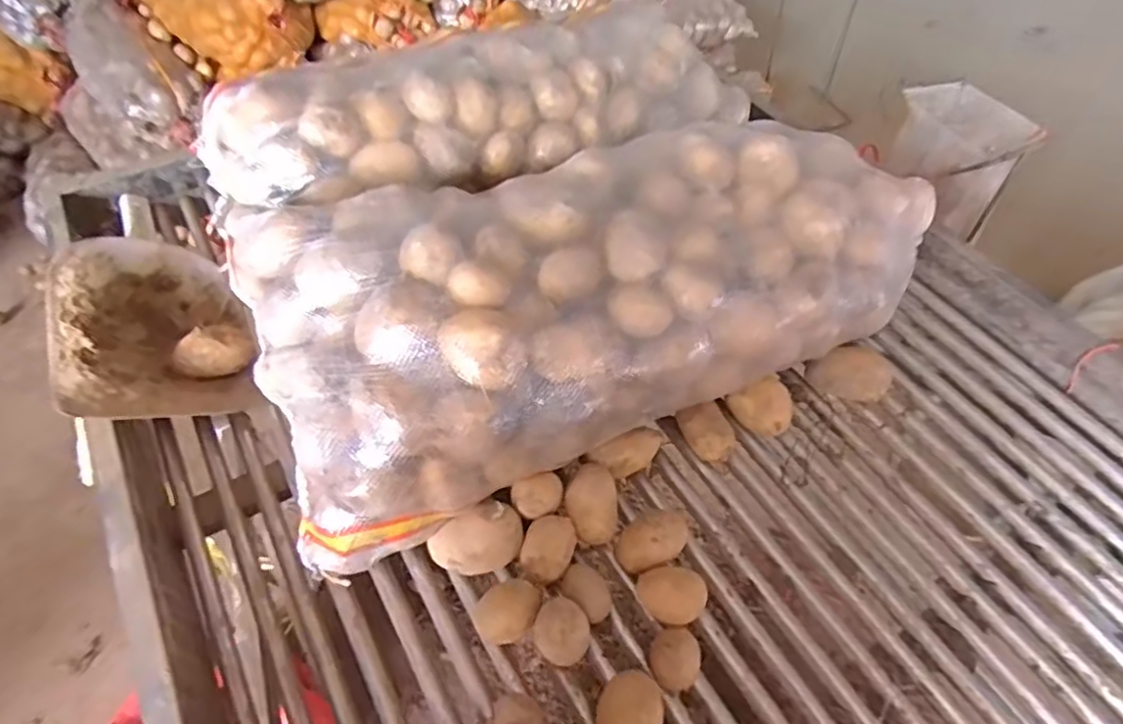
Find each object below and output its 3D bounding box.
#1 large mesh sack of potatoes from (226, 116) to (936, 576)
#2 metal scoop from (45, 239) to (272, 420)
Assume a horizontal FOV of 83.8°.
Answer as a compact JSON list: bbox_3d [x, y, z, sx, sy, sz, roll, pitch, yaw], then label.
[{"bbox_3d":[0.033,-0.071,0.612,0.617,0.173,0.258,-22,54,-18],"label":"large mesh sack of potatoes"},{"bbox_3d":[-0.440,-0.040,0.695,0.204,0.075,0.239,6,36,-45],"label":"metal scoop"}]

